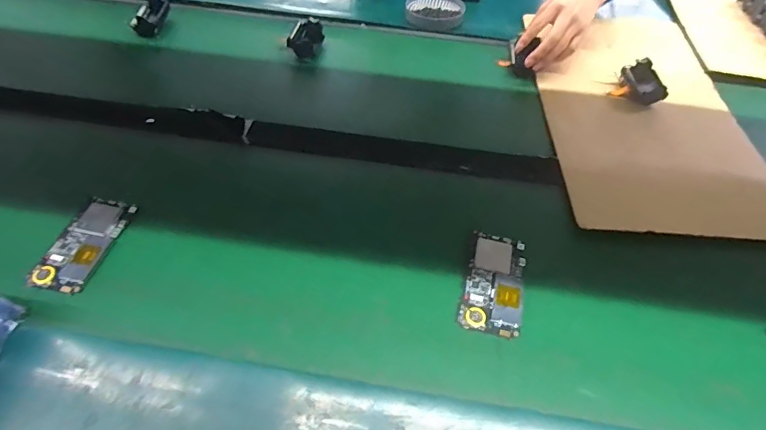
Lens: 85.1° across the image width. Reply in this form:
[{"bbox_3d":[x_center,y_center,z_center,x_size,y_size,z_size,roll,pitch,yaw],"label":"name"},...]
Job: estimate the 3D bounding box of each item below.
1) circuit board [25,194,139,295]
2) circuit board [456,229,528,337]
[{"bbox_3d":[-0.352,0.033,0.495,0.061,0.012,0.122,10,53,4],"label":"circuit board"},{"bbox_3d":[0.128,0.075,0.472,0.064,0.006,0.122,16,54,8],"label":"circuit board"}]

